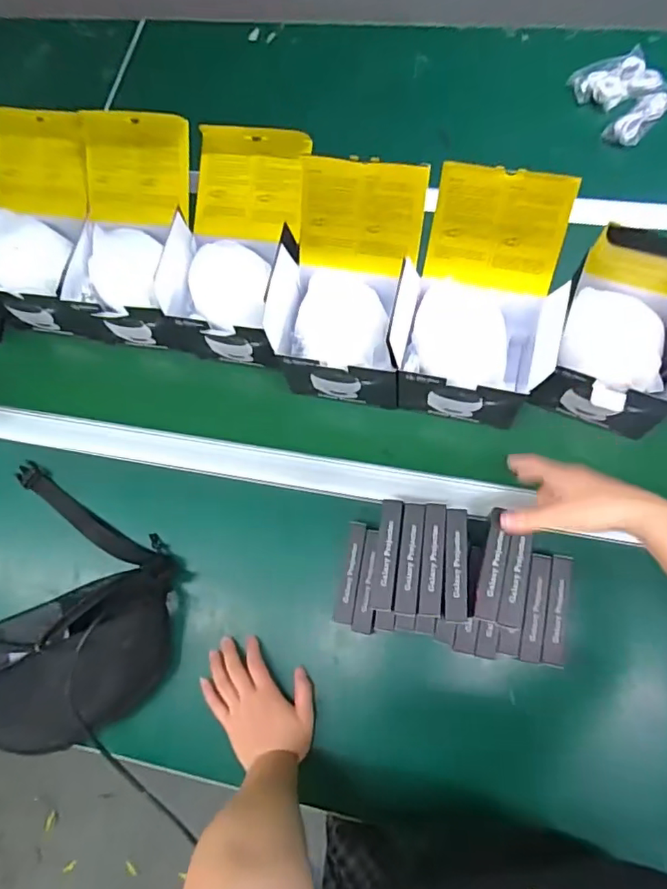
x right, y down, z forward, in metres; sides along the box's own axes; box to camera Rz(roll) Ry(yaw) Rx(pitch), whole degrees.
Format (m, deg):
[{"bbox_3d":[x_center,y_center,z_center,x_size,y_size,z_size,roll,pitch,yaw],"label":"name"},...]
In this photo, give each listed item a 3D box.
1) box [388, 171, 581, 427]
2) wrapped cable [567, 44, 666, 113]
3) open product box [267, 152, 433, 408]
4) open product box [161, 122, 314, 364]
[{"bbox_3d":[0.158,-0.164,0.628,0.166,0.184,0.211,11,73,5],"label":"box"},{"bbox_3d":[0.425,-0.546,0.804,0.121,0.015,0.085,-16,73,-3],"label":"wrapped cable"},{"bbox_3d":[0.013,-0.182,0.646,0.158,0.205,0.195,9,73,4],"label":"open product box"},{"bbox_3d":[-0.123,-0.236,0.691,0.174,0.162,0.255,4,73,3],"label":"open product box"}]

